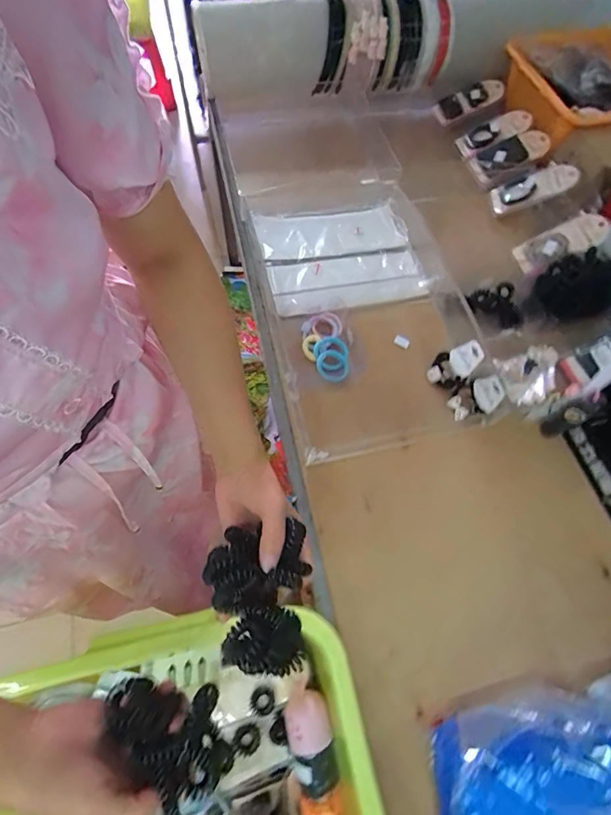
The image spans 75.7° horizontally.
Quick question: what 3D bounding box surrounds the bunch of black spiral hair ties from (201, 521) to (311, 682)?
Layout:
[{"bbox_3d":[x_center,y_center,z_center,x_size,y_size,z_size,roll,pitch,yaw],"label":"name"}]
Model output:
[{"bbox_3d":[-0.037,0.143,0.297,0.073,0.043,0.103,3,67,-2],"label":"bunch of black spiral hair ties"}]

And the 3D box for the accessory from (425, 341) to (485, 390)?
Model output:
[{"bbox_3d":[0.220,-0.064,0.579,0.051,0.053,0.059,42,70,15],"label":"accessory"}]

